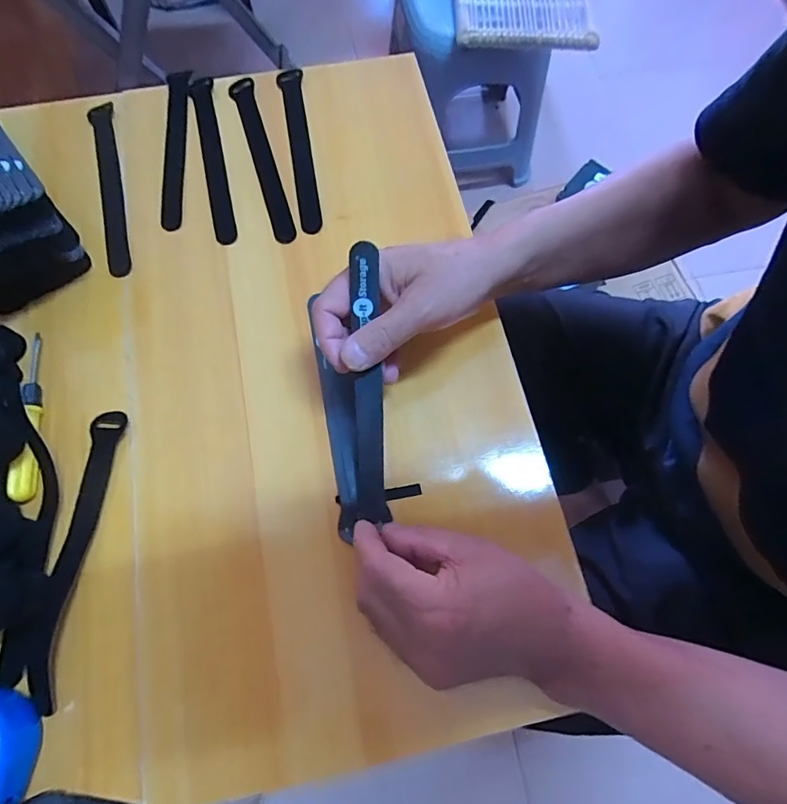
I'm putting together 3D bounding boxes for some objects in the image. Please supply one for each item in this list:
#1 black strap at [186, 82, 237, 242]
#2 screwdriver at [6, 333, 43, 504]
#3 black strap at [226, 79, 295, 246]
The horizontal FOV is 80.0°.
[{"bbox_3d":[-0.168,-0.225,0.434,0.022,0.009,0.190,-12,72,-6],"label":"black strap"},{"bbox_3d":[-0.264,0.008,0.343,0.015,0.016,0.126,-6,71,-3],"label":"screwdriver"},{"bbox_3d":[-0.121,-0.225,0.434,0.022,0.012,0.187,-16,72,-7],"label":"black strap"}]

